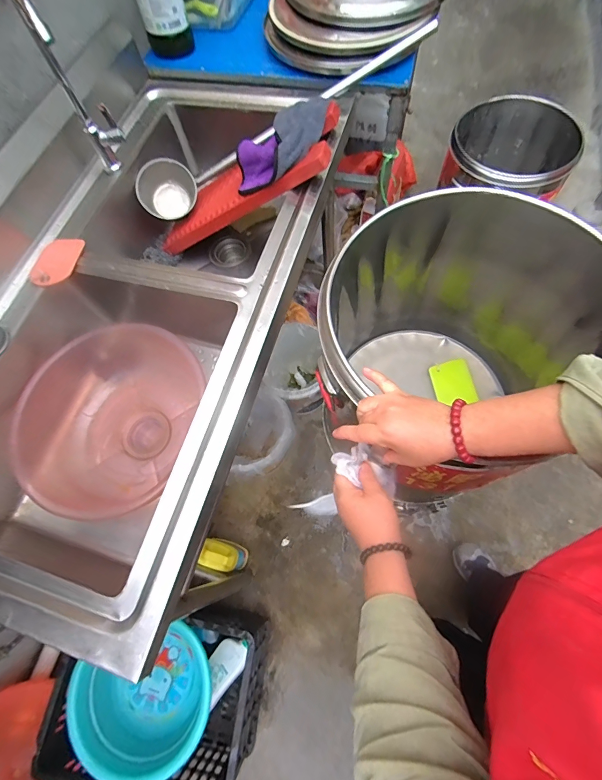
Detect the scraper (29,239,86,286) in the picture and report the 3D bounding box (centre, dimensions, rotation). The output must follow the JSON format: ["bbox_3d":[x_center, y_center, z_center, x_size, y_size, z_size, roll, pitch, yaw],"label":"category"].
[{"bbox_3d":[-0.496,-0.260,0.741,0.086,0.008,0.117,4,65,4],"label":"scraper"}]

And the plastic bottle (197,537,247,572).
[{"bbox_3d":[-0.230,0.502,1.115,0.117,0.196,0.080,16,68,10],"label":"plastic bottle"}]

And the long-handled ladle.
[{"bbox_3d":[-0.054,-0.632,0.884,0.770,0.118,0.128,-22,65,11],"label":"long-handled ladle"}]

